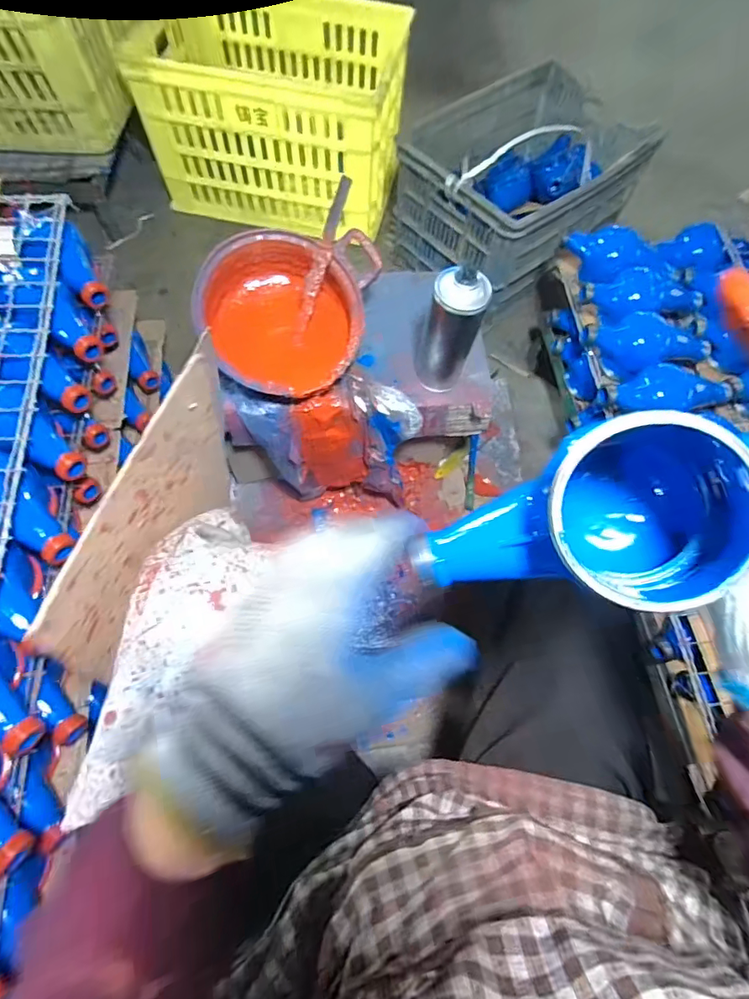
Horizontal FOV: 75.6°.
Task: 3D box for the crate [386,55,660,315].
[{"bbox_3d":[0.308,-0.674,1.031,0.487,0.214,0.348,-38,74,-17],"label":"crate"}]

